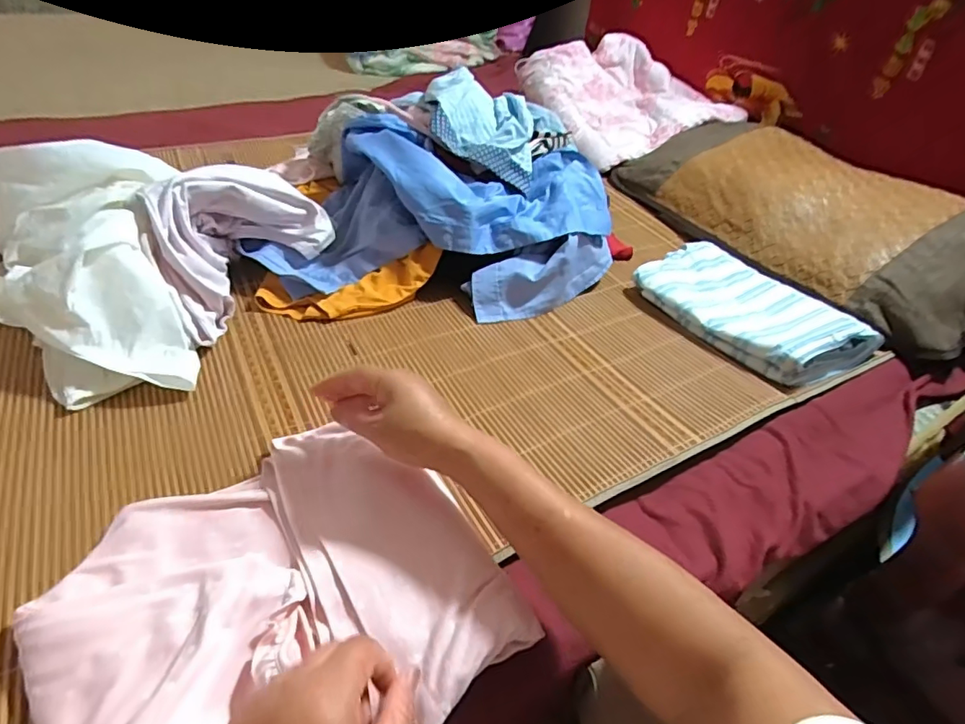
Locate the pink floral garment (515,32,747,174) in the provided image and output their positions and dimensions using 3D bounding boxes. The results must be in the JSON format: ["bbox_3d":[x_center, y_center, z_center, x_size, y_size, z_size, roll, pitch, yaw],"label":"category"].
[{"bbox_3d":[0.330,-0.630,1.259,0.365,0.137,0.442,-12,46,-19],"label":"pink floral garment"}]

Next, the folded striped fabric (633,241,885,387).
[{"bbox_3d":[0.364,-0.083,0.743,0.197,0.052,0.294,-19,44,-26],"label":"folded striped fabric"}]

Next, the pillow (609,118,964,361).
[{"bbox_3d":[0.531,-0.267,0.886,0.334,0.121,0.656,-19,48,-25],"label":"pillow"}]

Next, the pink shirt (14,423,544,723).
[{"bbox_3d":[-0.148,0.168,0.384,0.287,0.036,0.266,-25,51,-31],"label":"pink shirt"}]

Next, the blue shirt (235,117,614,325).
[{"bbox_3d":[-0.057,-0.215,0.760,0.491,0.151,0.290,9,43,3],"label":"blue shirt"}]

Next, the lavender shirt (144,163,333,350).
[{"bbox_3d":[-0.309,-0.153,0.664,0.132,0.135,0.243,24,45,17],"label":"lavender shirt"}]

